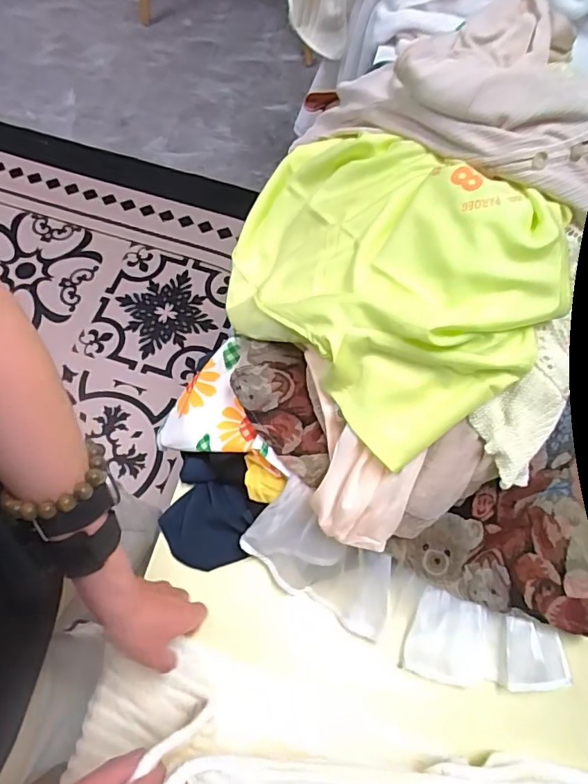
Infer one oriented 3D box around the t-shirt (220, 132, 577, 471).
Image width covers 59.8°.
[{"bbox_3d":[0.066,-0.125,0.505,0.221,0.190,0.355,-36,74,-16],"label":"t-shirt"}]

